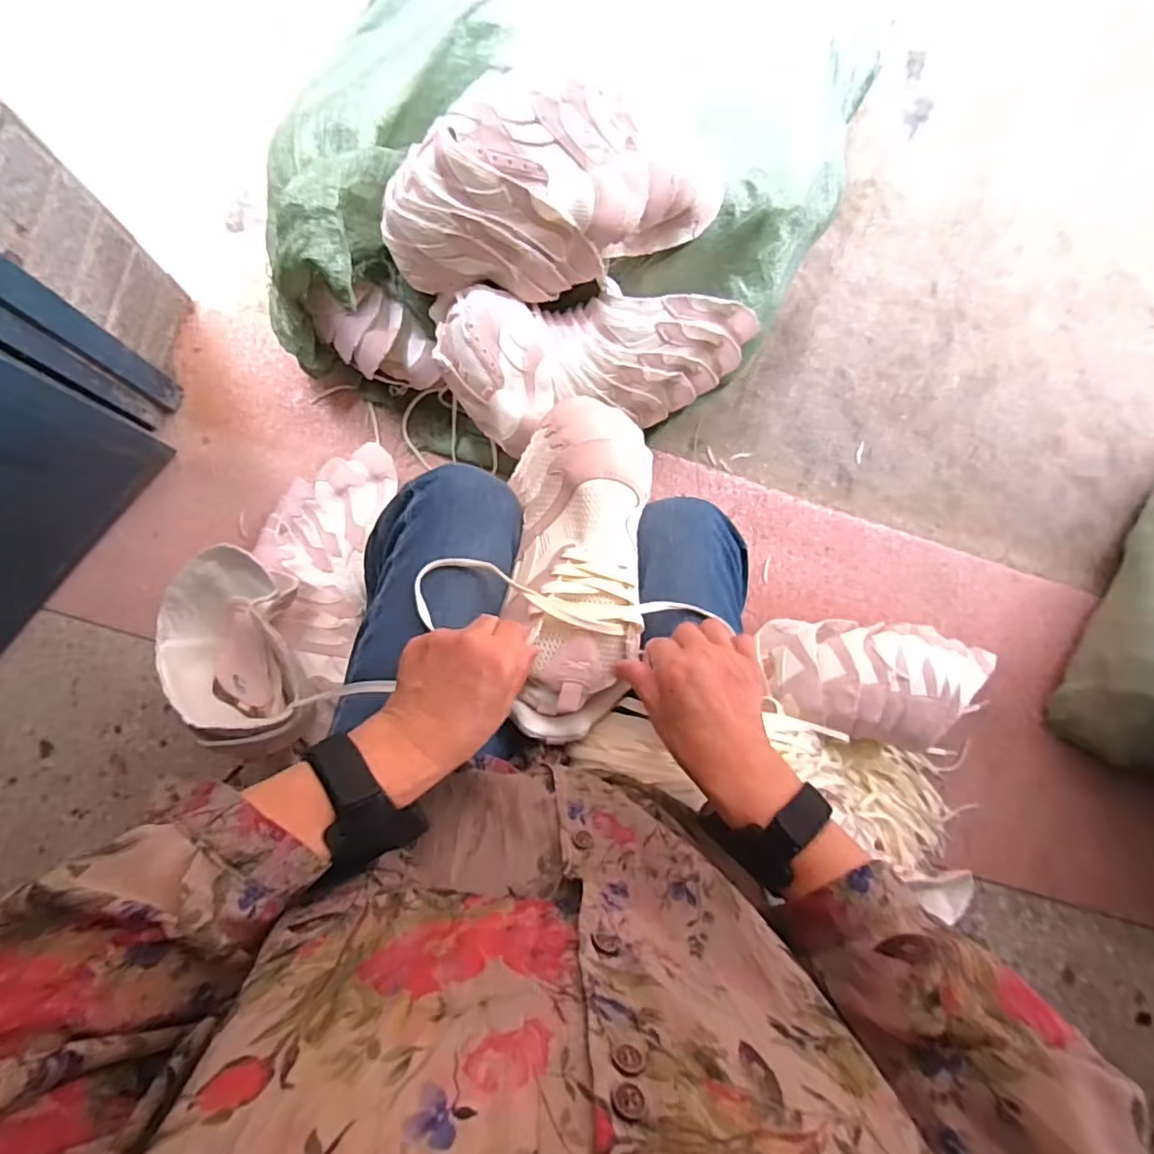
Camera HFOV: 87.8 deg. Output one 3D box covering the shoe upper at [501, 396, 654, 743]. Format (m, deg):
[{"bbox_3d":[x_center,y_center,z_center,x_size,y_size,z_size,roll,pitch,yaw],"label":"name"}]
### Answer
[{"bbox_3d":[-0.001,-0.024,0.488,0.103,0.121,0.297,5,76,-6],"label":"shoe upper"}]

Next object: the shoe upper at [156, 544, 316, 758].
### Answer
[{"bbox_3d":[-0.355,0.073,0.620,0.146,0.089,0.189,-9,86,-7],"label":"shoe upper"}]

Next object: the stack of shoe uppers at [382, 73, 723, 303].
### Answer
[{"bbox_3d":[-0.022,-0.432,0.666,0.383,0.126,0.172,-12,86,-7],"label":"stack of shoe uppers"}]

